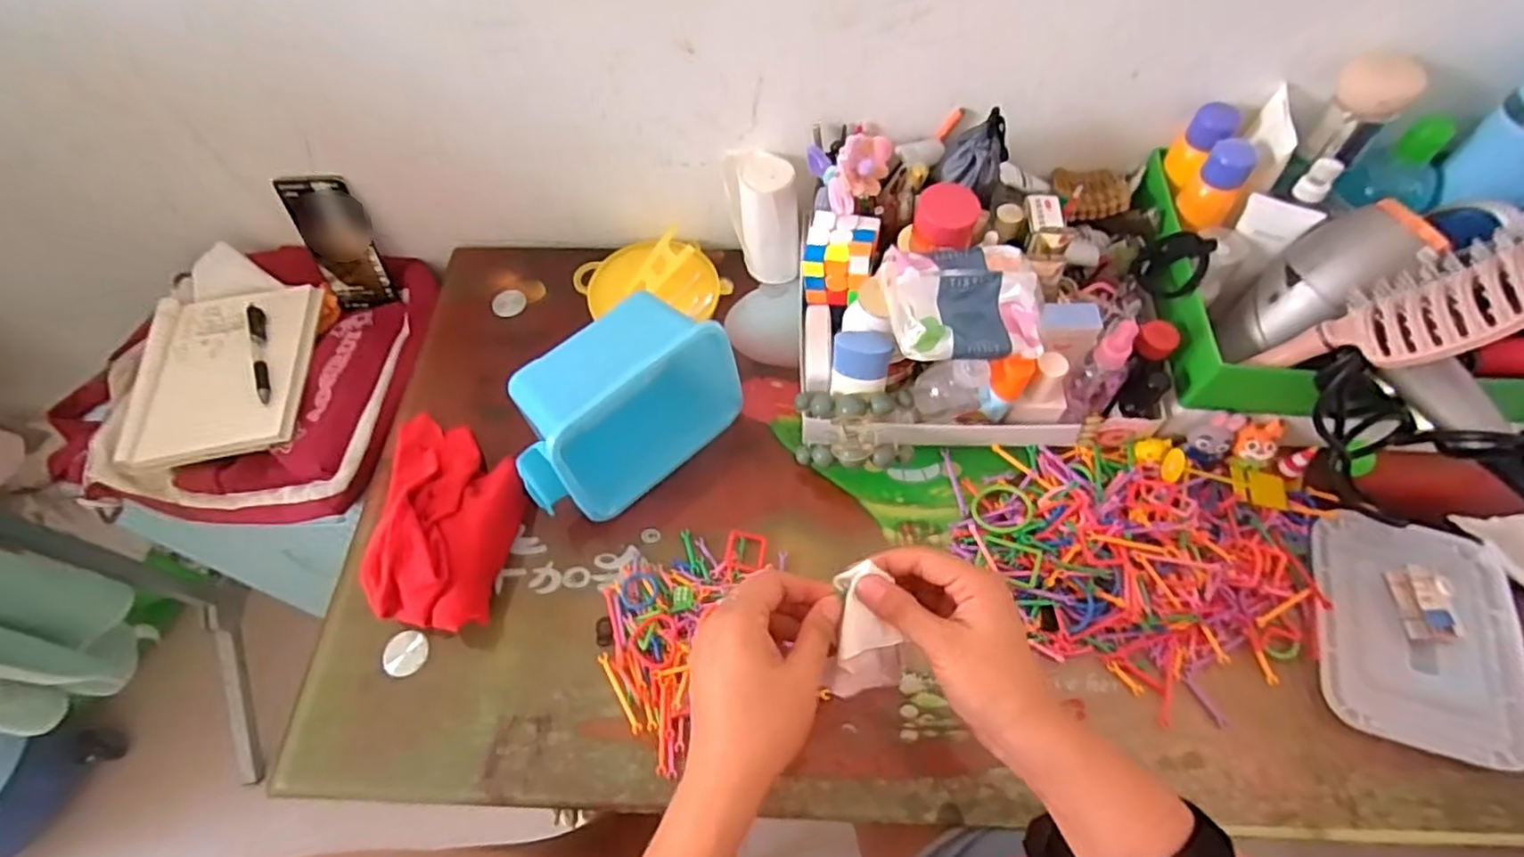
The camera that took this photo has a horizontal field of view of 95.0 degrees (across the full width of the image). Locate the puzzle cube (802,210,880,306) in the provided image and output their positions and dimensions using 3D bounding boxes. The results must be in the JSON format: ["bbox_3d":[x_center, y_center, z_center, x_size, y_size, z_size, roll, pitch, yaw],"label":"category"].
[{"bbox_3d":[0.067,-0.145,0.600,0.058,0.053,0.062,11,62,9],"label":"puzzle cube"}]

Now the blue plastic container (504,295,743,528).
[{"bbox_3d":[-0.124,-0.020,0.591,0.194,0.121,0.108,-39,66,-16],"label":"blue plastic container"}]

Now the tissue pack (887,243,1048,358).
[{"bbox_3d":[0.151,-0.095,0.527,0.115,0.048,0.086,-6,95,-6],"label":"tissue pack"}]

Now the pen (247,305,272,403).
[{"bbox_3d":[-0.511,-0.077,0.711,0.016,0.010,0.133,-23,63,-9],"label":"pen"}]

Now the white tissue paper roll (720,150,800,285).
[{"bbox_3d":[0.000,-0.204,0.679,0.066,0.122,0.068,-4,62,1],"label":"white tissue paper roll"}]

